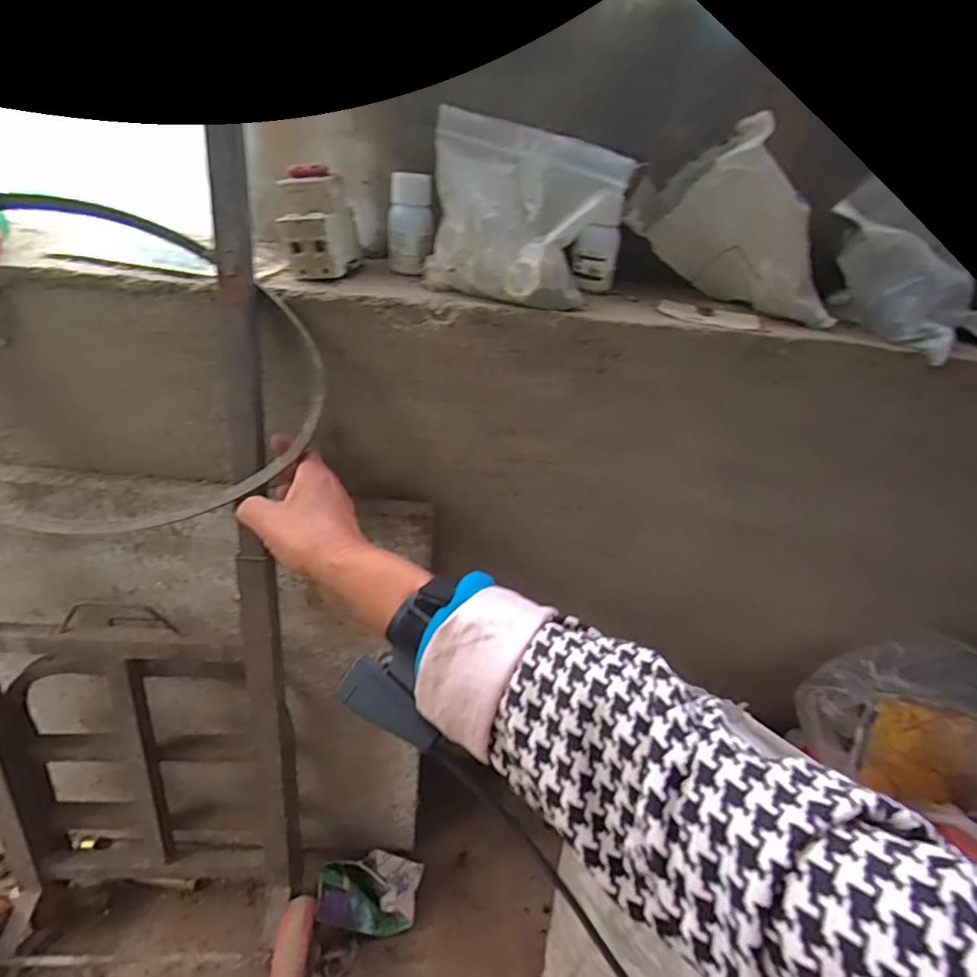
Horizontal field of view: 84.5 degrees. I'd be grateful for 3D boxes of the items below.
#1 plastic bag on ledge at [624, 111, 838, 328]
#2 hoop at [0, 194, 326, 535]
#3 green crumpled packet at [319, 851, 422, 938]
[{"bbox_3d":[0.208,-0.213,0.442,0.177,0.117,0.059,19,38,15],"label":"plastic bag on ledge"},{"bbox_3d":[-0.289,-0.082,0.380,0.338,0.228,0.016,12,5,-6],"label":"hoop"},{"bbox_3d":[-0.139,0.474,0.640,0.108,0.070,0.080,4,37,-4],"label":"green crumpled packet"}]

